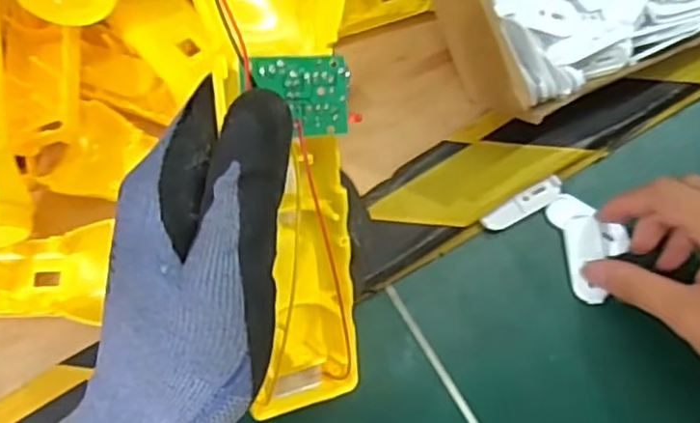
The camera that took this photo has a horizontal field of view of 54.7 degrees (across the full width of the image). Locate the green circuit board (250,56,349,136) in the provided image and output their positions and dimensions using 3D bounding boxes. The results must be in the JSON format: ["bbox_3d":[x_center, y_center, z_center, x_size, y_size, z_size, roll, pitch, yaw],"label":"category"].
[{"bbox_3d":[-0.015,-0.037,0.215,0.030,0.004,0.025,-6,99,-20],"label":"green circuit board"}]

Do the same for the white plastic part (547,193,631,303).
[{"bbox_3d":[0.137,0.018,0.380,0.036,0.005,0.062,-15,76,-6],"label":"white plastic part"}]

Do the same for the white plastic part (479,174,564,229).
[{"bbox_3d":[0.098,-0.003,0.384,0.050,0.007,0.013,-29,78,-9],"label":"white plastic part"}]

